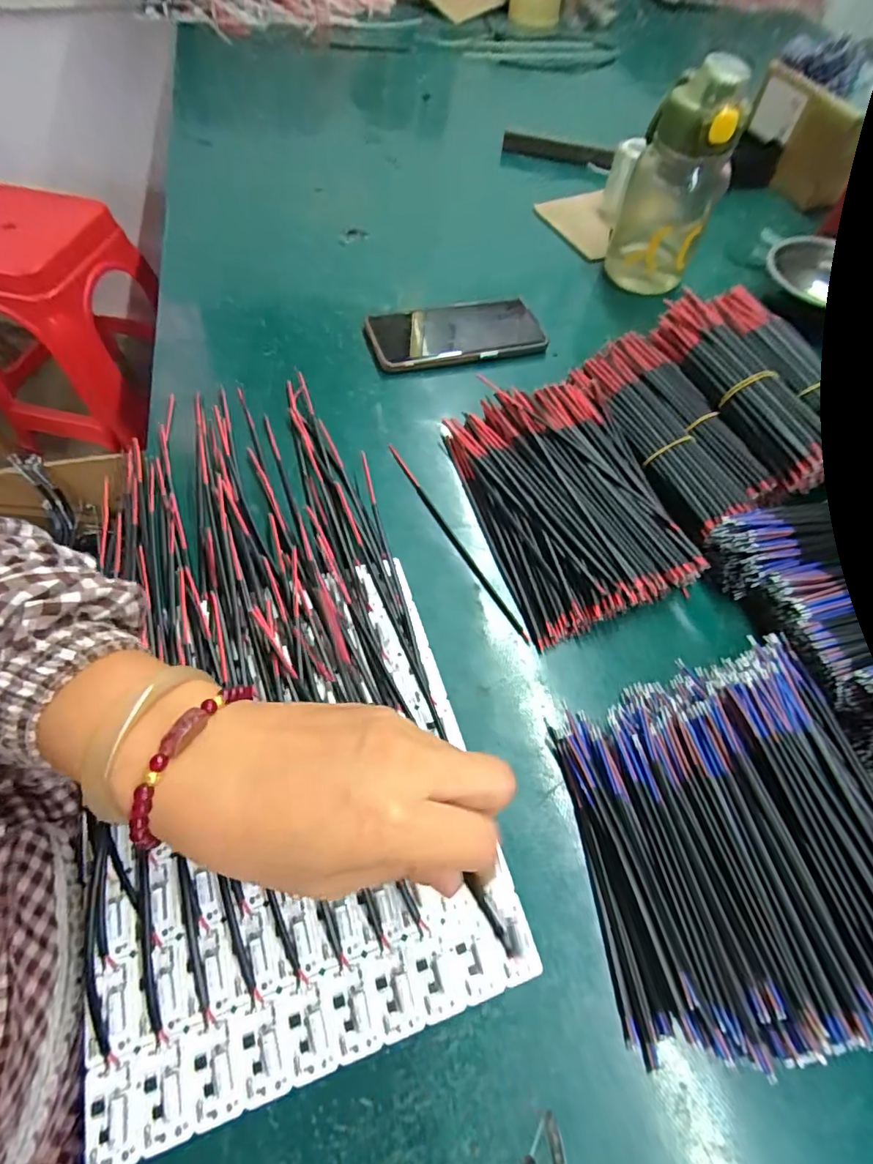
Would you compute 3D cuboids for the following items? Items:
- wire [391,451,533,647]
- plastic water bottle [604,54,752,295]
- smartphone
[{"bbox_3d":[0.012,-0.034,0.366,0.008,0.008,0.184,-26,65,-17],"label":"wire"},{"bbox_3d":[0.233,-0.387,0.496,0.082,0.176,0.075,19,61,7],"label":"plastic water bottle"},{"bbox_3d":[0.019,-0.237,0.479,0.163,0.014,0.077,-12,62,-10],"label":"smartphone"}]

